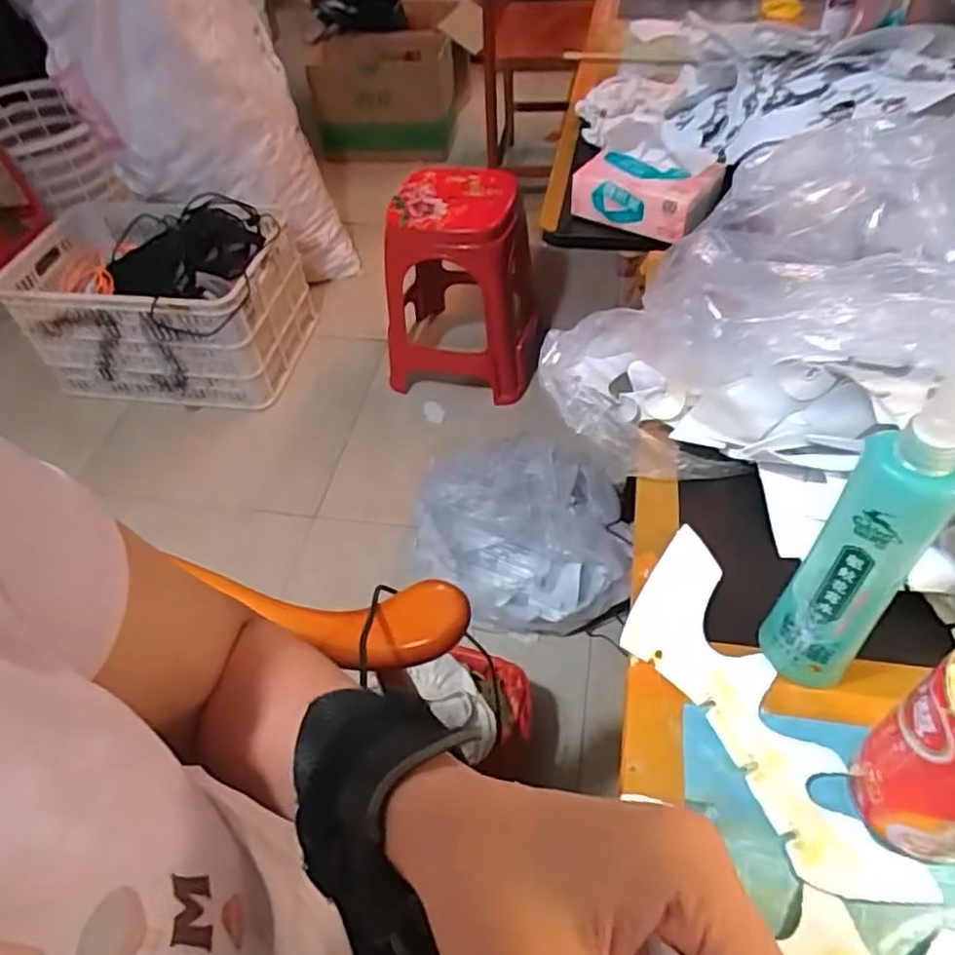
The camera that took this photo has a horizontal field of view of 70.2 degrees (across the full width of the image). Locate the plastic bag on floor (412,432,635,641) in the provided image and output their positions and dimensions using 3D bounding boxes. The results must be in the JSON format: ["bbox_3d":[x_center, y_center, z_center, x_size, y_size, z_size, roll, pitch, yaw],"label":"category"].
[{"bbox_3d":[0.084,0.096,1.275,0.396,0.184,0.343,6,50,10],"label":"plastic bag on floor"}]

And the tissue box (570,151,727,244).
[{"bbox_3d":[0.182,-0.314,0.740,0.143,0.055,0.087,23,64,21],"label":"tissue box"}]

